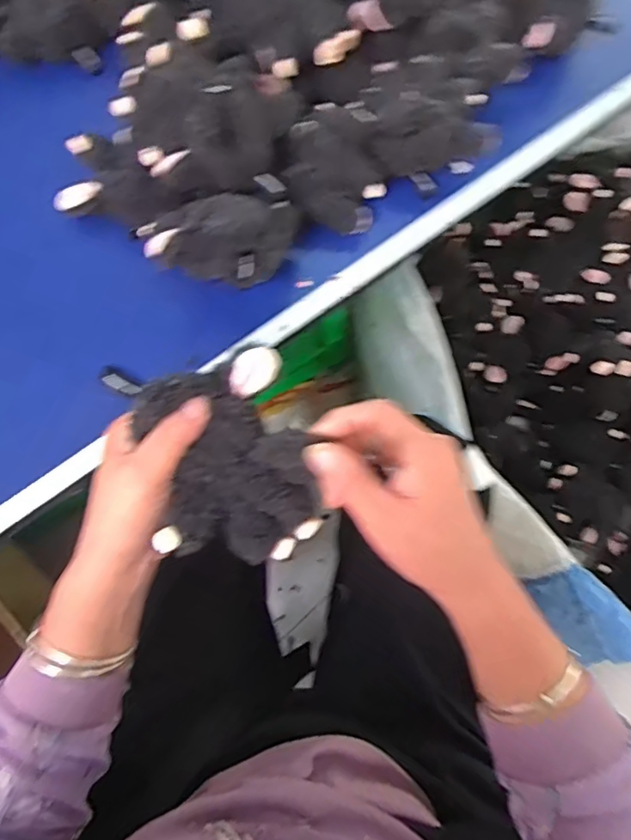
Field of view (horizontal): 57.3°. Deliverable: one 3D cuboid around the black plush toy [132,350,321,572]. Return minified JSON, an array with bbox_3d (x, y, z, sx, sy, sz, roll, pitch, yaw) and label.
[{"bbox_3d":[-0.058,0.027,0.367,0.095,0.060,0.130,-14,88,-10],"label":"black plush toy"}]

